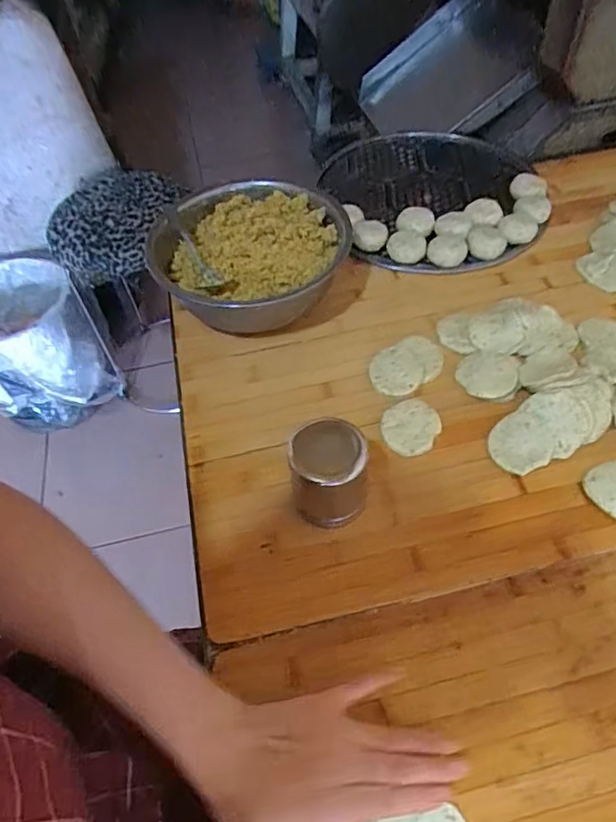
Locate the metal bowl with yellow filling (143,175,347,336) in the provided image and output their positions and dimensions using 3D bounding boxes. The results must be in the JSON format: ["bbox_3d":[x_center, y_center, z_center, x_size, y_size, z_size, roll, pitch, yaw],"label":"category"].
[{"bbox_3d":[-0.074,-0.184,0.662,0.228,0.088,0.214,-3,53,4],"label":"metal bowl with yellow filling"}]

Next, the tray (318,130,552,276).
[{"bbox_3d":[0.176,-0.301,0.768,0.271,0.041,0.316,-8,52,0],"label":"tray"}]

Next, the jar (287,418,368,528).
[{"bbox_3d":[0.017,0.053,0.474,0.066,0.084,0.059,0,53,6],"label":"jar"}]

